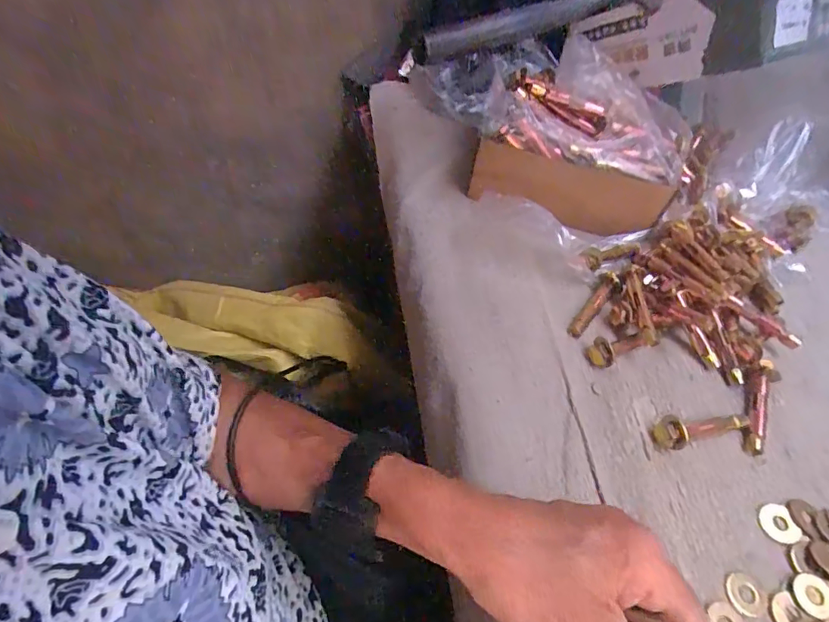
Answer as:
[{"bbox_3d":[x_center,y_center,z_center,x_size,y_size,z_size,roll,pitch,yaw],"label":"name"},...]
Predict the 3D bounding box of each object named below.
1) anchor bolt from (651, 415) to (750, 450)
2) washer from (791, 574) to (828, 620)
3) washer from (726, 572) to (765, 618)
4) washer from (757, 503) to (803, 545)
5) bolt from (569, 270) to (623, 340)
[{"bbox_3d":[0.179,0.072,0.298,0.063,0.013,0.018,-9,54,-13],"label":"anchor bolt"},{"bbox_3d":[0.209,0.149,0.250,0.019,0.004,0.020,3,52,-4],"label":"washer"},{"bbox_3d":[0.175,0.149,0.251,0.019,0.004,0.020,-3,53,-8],"label":"washer"},{"bbox_3d":[0.210,0.122,0.275,0.020,0.004,0.022,-4,53,-9],"label":"washer"},{"bbox_3d":[0.133,-0.004,0.346,0.016,0.011,0.061,33,56,18],"label":"bolt"}]

